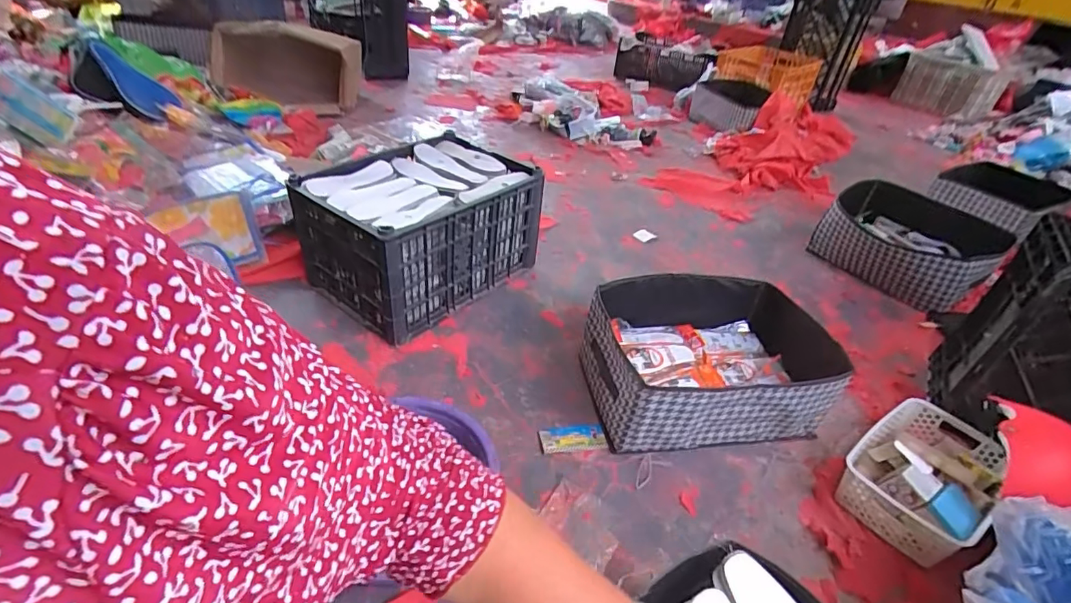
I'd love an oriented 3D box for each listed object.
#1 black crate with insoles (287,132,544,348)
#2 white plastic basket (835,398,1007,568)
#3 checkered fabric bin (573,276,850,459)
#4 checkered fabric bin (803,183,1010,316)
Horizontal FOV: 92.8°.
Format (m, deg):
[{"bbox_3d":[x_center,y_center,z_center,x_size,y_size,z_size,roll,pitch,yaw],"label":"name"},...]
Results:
[{"bbox_3d":[-0.282,-0.188,1.269,0.416,0.286,0.486,33,45,31],"label":"black crate with insoles"},{"bbox_3d":[0.683,0.297,0.892,0.300,0.080,0.195,-20,44,-30],"label":"white plastic basket"},{"bbox_3d":[0.342,0.121,1.028,0.457,0.193,0.325,-4,38,-12],"label":"checkered fabric bin"},{"bbox_3d":[1.129,-0.188,1.552,0.381,0.173,0.435,-29,48,-35],"label":"checkered fabric bin"}]

